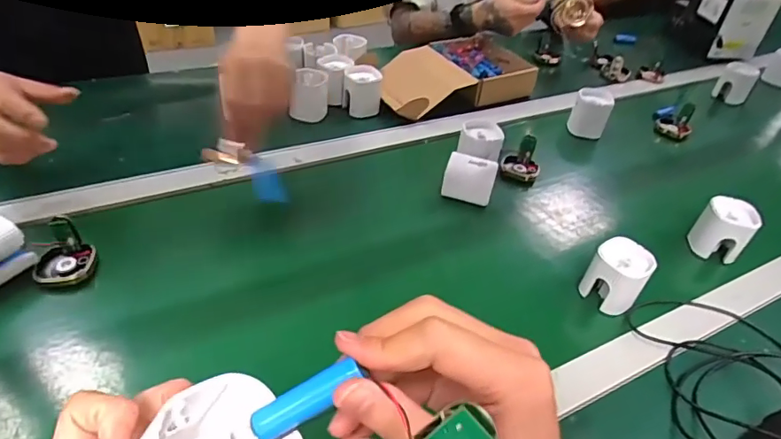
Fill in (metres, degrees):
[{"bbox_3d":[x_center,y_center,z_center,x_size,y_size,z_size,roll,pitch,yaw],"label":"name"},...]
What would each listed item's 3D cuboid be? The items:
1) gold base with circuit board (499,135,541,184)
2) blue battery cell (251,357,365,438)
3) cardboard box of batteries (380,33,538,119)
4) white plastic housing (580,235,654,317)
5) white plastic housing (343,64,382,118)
[{"bbox_3d":[0.196,-0.088,0.760,0.056,0.051,0.055,17,40,9],"label":"gold base with circuit board"},{"bbox_3d":[-0.034,0.074,0.207,0.045,0.009,0.012,-33,50,-5],"label":"blue battery cell"},{"bbox_3d":[0.115,-0.265,0.929,0.313,0.056,0.184,-15,45,-27],"label":"cardboard box of batteries"},{"bbox_3d":[0.247,0.065,0.561,0.056,0.074,0.050,32,45,25],"label":"white plastic housing"},{"bbox_3d":[-0.043,-0.209,0.829,0.063,0.061,0.057,5,40,-5],"label":"white plastic housing"}]

